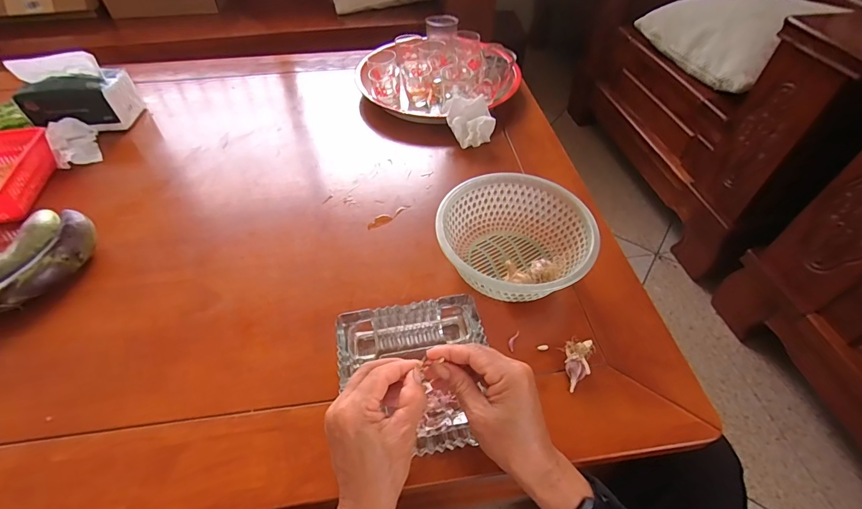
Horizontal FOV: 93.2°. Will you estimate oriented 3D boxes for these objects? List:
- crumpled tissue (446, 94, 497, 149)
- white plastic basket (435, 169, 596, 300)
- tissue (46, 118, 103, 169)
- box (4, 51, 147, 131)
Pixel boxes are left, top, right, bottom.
[{"bbox_3d":[0.066,-0.219,0.673,0.077,0.044,0.080,-7,50,-7],"label":"crumpled tissue"},{"bbox_3d":[0.099,-0.015,0.498,0.173,0.078,0.161,0,52,0],"label":"white plastic basket"},{"bbox_3d":[-0.572,-0.179,0.655,0.058,0.038,0.087,-26,55,-21],"label":"tissue"},{"bbox_3d":[-0.596,-0.271,0.682,0.145,0.106,0.098,-2,50,-2],"label":"box"}]

